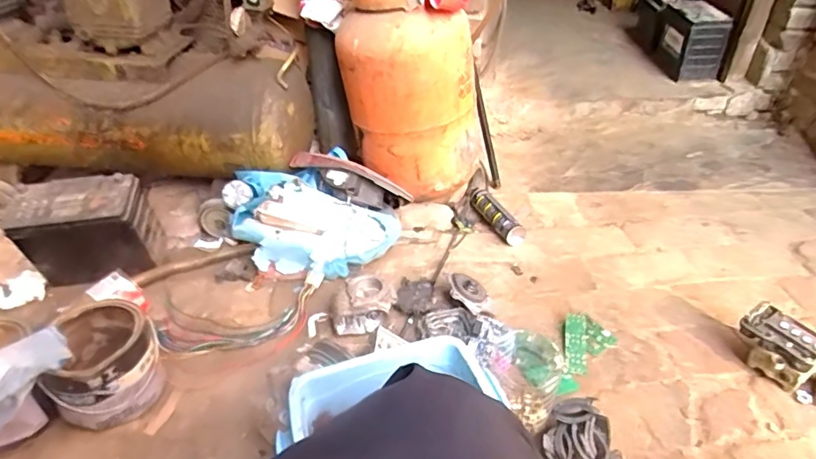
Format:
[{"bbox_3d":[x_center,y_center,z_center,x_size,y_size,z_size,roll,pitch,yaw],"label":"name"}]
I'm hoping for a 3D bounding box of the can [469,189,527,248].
[{"bbox_3d":[0.217,-0.041,1.303,0.051,0.048,0.240,-16,39,-18],"label":"can"}]

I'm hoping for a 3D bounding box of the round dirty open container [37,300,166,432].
[{"bbox_3d":[-0.491,0.230,0.878,0.130,0.156,0.174,-15,39,-17],"label":"round dirty open container"}]

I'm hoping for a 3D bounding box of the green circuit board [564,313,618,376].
[{"bbox_3d":[0.335,0.211,0.950,0.089,0.013,0.141,7,38,12],"label":"green circuit board"}]

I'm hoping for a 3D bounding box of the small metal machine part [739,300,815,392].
[{"bbox_3d":[0.625,0.199,0.872,0.078,0.092,0.121,-25,42,-28],"label":"small metal machine part"}]

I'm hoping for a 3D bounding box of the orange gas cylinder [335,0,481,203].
[{"bbox_3d":[0.000,-0.374,1.212,0.278,0.576,0.273,-1,37,1],"label":"orange gas cylinder"}]

